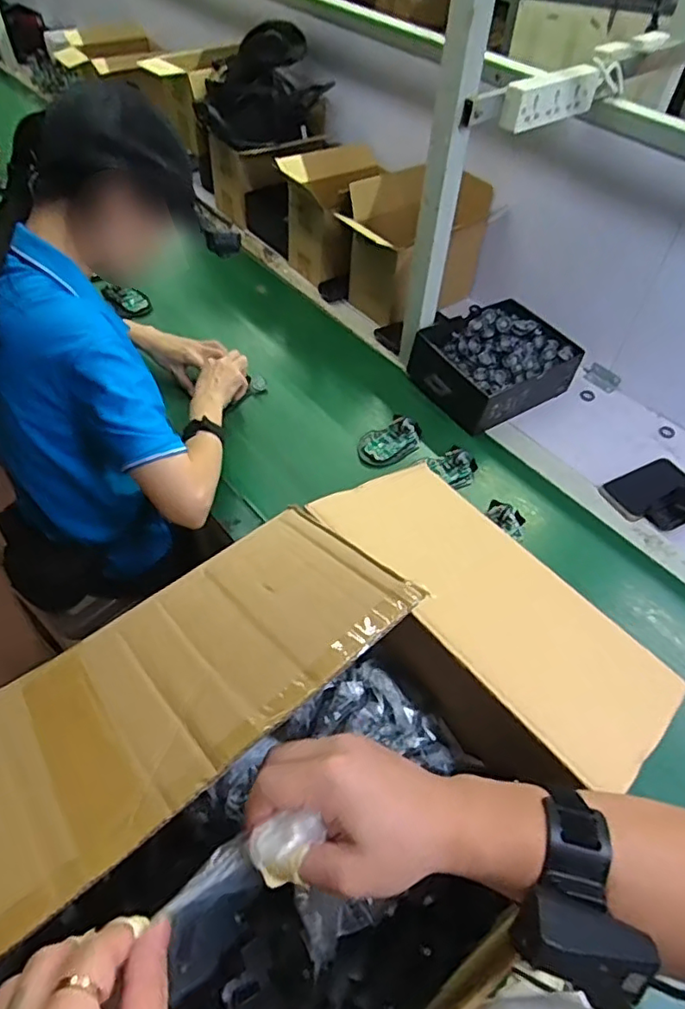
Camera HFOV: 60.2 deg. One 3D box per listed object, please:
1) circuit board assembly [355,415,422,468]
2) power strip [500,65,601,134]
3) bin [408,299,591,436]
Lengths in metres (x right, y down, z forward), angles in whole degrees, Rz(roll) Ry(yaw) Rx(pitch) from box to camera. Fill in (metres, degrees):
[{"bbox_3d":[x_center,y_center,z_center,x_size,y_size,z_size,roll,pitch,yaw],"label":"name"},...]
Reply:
[{"bbox_3d":[0.079,-0.104,0.964,0.116,0.025,0.073,-29,58,-27],"label":"circuit board assembly"},{"bbox_3d":[0.294,-0.573,0.830,0.192,0.056,0.032,-32,59,-28],"label":"power strip"},{"bbox_3d":[0.256,-0.249,1.023,0.246,0.074,0.217,-28,57,-26],"label":"bin"}]

